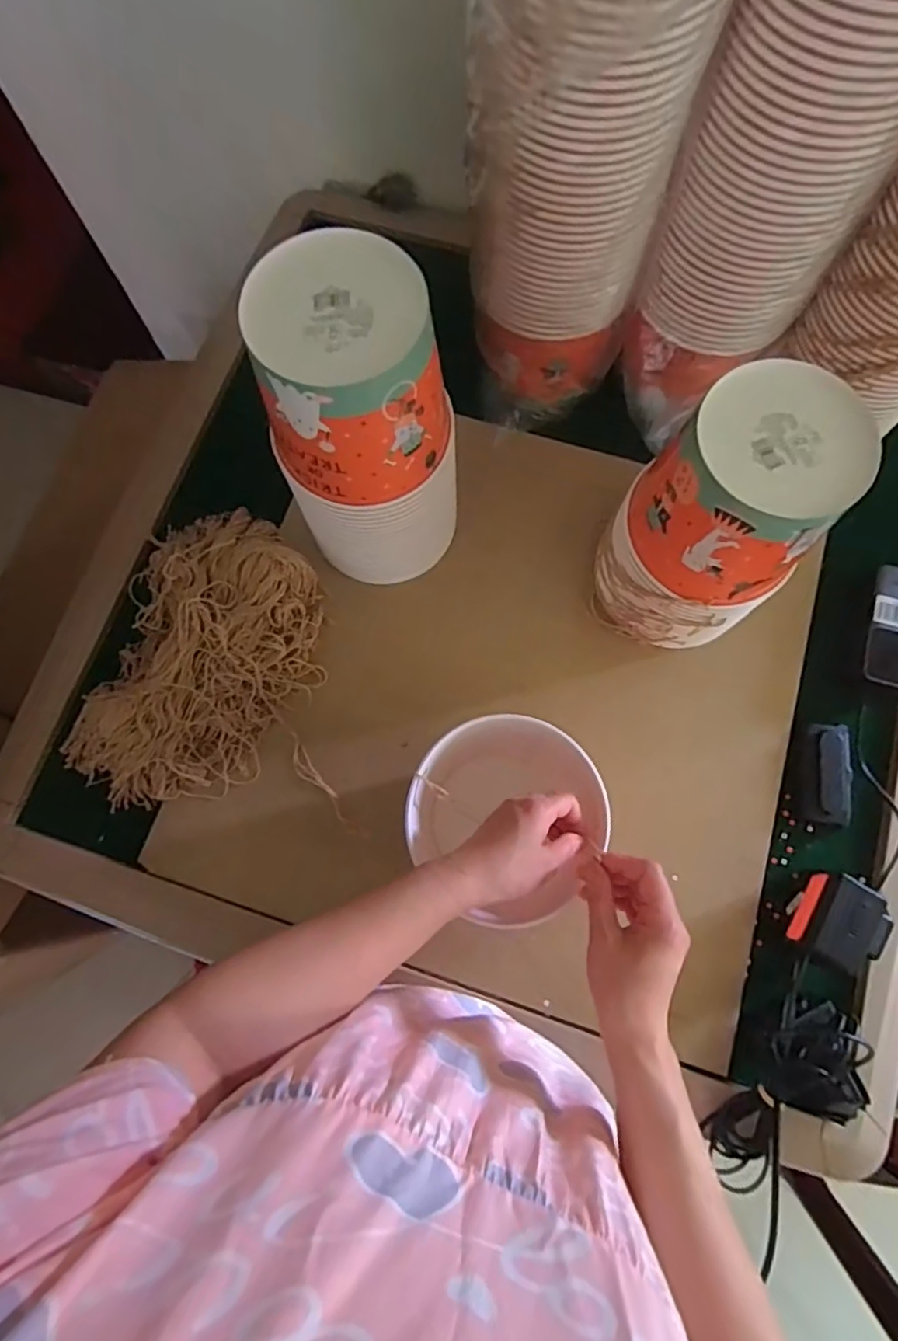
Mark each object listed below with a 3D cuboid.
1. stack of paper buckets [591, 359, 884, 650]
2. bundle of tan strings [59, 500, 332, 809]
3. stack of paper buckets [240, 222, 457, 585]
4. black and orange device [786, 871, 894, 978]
[{"bbox_3d":[0.234,-0.126,0.555,0.150,0.236,0.150,35,78,9],"label":"stack of paper buckets"},{"bbox_3d":[-0.253,-0.015,0.632,0.218,0.065,0.321,18,76,5],"label":"bundle of tan strings"},{"bbox_3d":[-0.076,-0.197,0.551,0.142,0.287,0.146,-23,76,-6],"label":"stack of paper buckets"},{"bbox_3d":[0.348,0.228,0.558,0.054,0.066,0.076,32,77,8],"label":"black and orange device"}]

